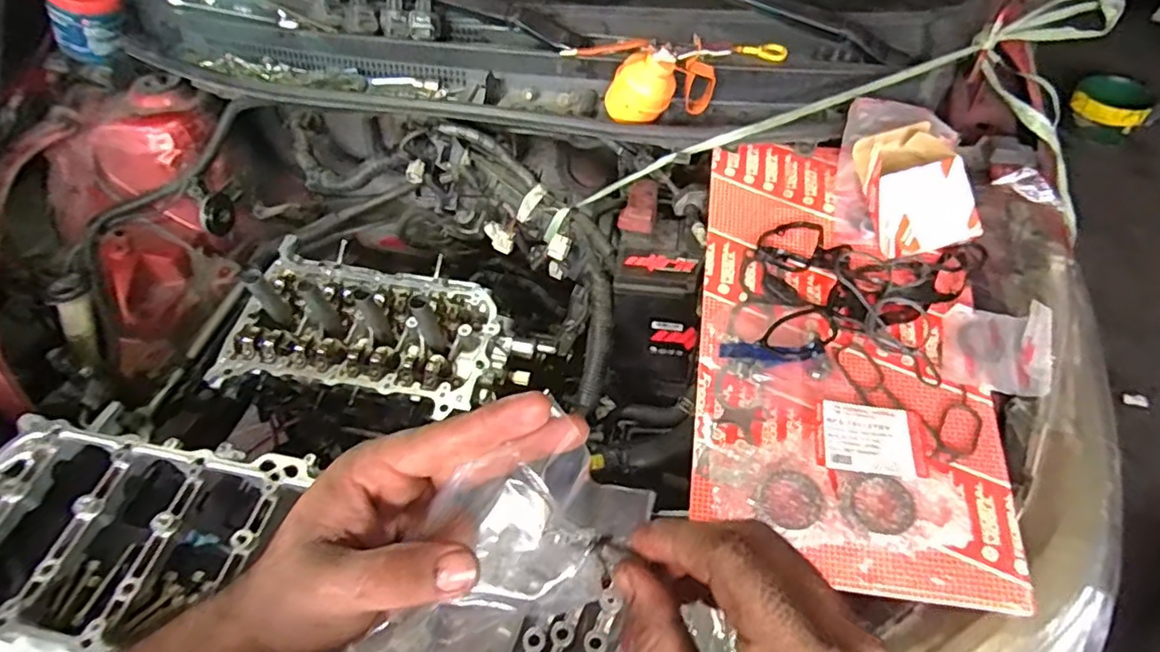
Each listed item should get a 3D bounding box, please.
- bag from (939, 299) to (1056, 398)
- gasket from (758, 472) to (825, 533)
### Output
[{"bbox_3d":[0.424,0.019,0.645,0.099,0.024,0.100,14,71,12],"label":"bag"},{"bbox_3d":[0.193,0.159,0.578,0.054,0.007,0.055,-4,60,6],"label":"gasket"}]

